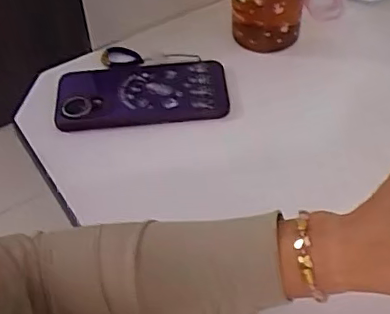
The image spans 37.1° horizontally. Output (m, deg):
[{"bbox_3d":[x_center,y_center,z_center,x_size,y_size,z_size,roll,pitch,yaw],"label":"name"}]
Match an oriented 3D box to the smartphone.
[{"bbox_3d":[-0.050,-0.061,0.556,0.160,0.015,0.087,-5,48,-2],"label":"smartphone"}]

